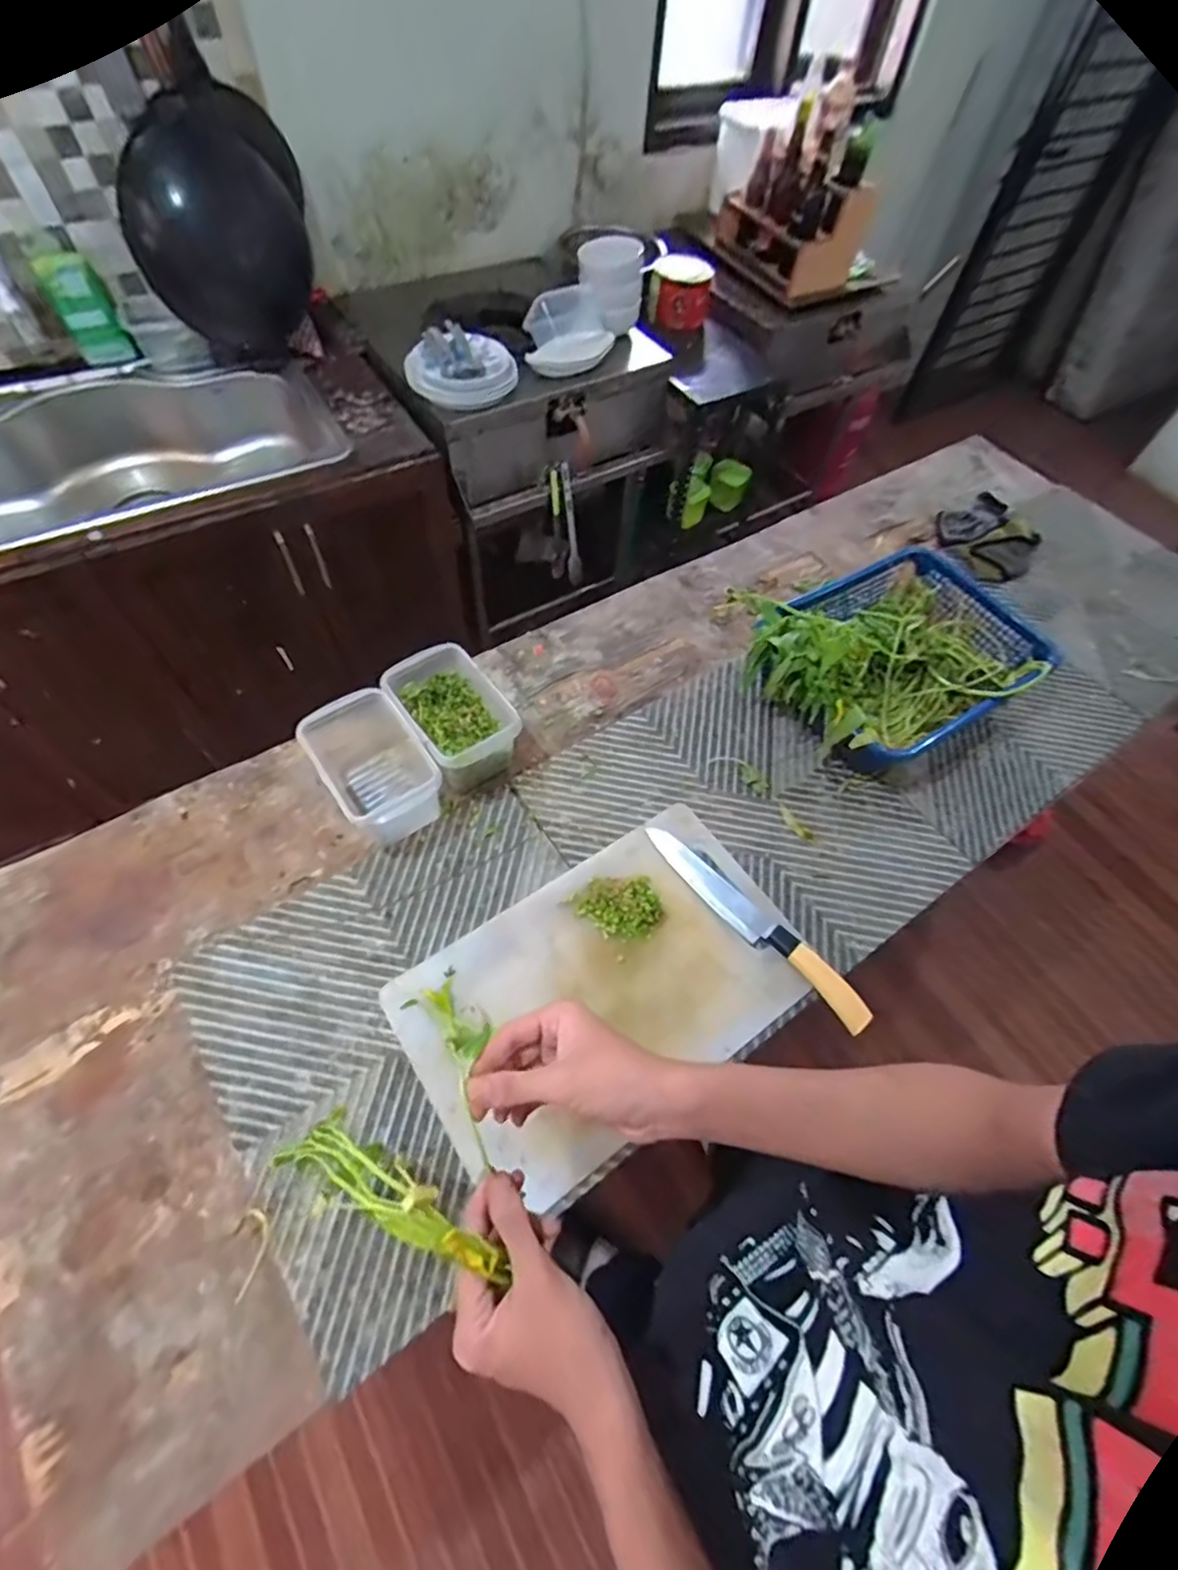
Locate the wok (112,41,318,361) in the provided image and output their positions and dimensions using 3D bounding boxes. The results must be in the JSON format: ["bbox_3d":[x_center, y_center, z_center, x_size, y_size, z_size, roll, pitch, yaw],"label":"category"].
[{"bbox_3d":[-0.675,-1.046,1.196,0.346,0.355,0.125,-46,66,8],"label":"wok"}]

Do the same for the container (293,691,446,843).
[{"bbox_3d":[-0.242,-0.019,0.699,0.102,0.099,0.159,-33,67,-21],"label":"container"}]

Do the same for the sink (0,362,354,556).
[{"bbox_3d":[-0.937,-0.605,1.261,0.830,0.211,0.497,-25,64,-18],"label":"sink"}]

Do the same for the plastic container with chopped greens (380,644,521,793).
[{"bbox_3d":[-0.161,-0.075,0.739,0.105,0.095,0.162,-34,67,-21],"label":"plastic container with chopped greens"}]

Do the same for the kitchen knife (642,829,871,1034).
[{"bbox_3d":[0.177,0.145,0.673,0.035,0.026,0.289,-38,69,-23],"label":"kitchen knife"}]

